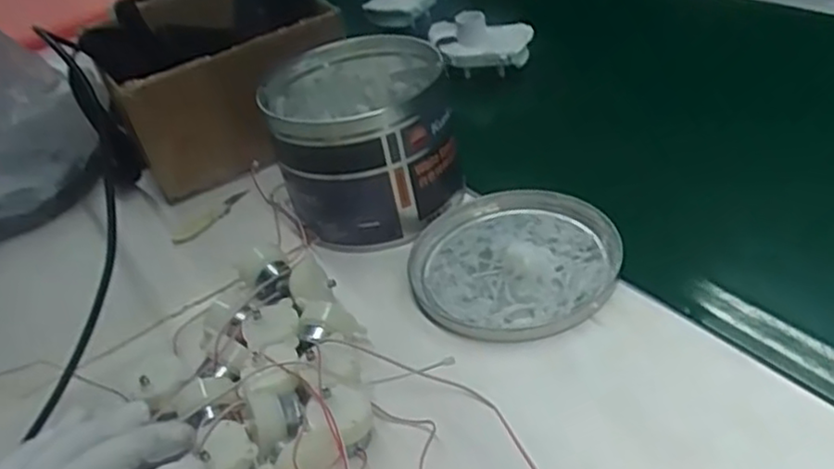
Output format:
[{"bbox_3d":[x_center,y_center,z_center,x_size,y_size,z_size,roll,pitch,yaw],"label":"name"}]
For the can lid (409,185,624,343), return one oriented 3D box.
[{"bbox_3d":[0.062,0.014,0.457,0.128,0.014,0.127,-8,36,6],"label":"can lid"}]

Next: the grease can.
[{"bbox_3d":[-0.039,-0.077,0.516,0.120,0.088,0.141,-17,36,-6],"label":"grease can"}]

